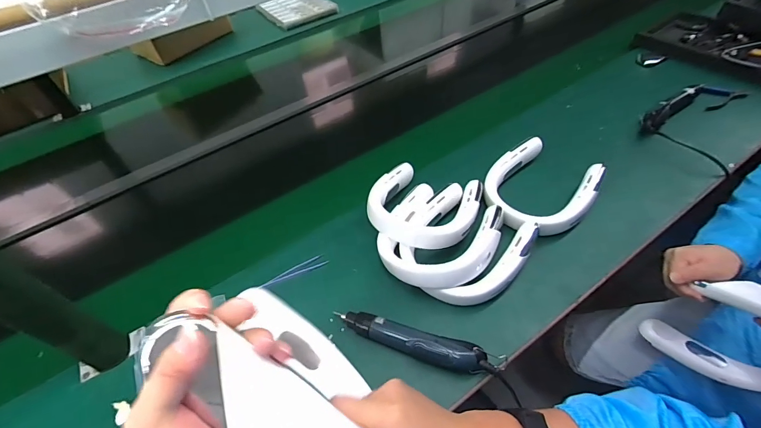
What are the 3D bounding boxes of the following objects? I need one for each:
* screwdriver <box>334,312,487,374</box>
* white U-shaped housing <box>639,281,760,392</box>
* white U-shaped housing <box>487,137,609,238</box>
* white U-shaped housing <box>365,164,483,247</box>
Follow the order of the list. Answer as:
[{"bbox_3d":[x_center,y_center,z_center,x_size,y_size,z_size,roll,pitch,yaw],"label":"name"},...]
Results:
[{"bbox_3d":[0.040,0.185,0.538,0.227,0.049,0.039,13,52,17],"label":"screwdriver"},{"bbox_3d":[0.576,0.197,0.599,0.190,0.204,0.051,28,57,27],"label":"white U-shaped housing"},{"bbox_3d":[0.297,-0.055,0.688,0.201,0.038,0.177,-39,56,-24],"label":"white U-shaped housing"},{"bbox_3d":[0.079,-0.027,0.653,0.180,0.035,0.179,16,53,20],"label":"white U-shaped housing"}]

